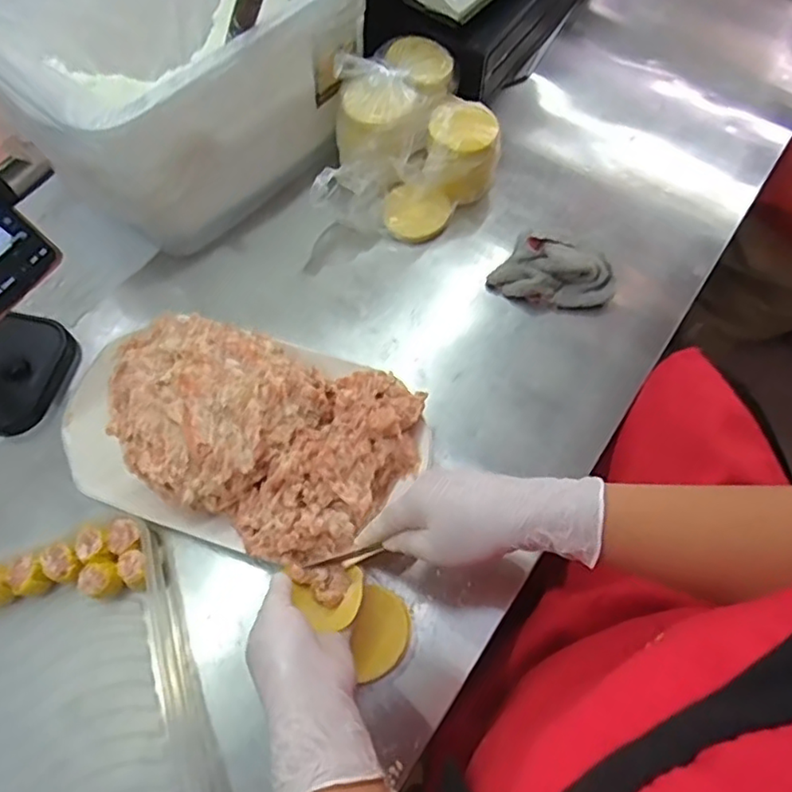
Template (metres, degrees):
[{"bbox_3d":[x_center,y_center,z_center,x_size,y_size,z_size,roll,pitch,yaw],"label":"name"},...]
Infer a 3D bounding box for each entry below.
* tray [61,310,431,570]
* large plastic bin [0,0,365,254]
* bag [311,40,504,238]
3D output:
[{"bbox_3d":[-0.136,0.030,0.541,0.321,0.085,0.193,18,67,9],"label":"tray"},{"bbox_3d":[-0.207,-0.342,0.640,0.245,0.197,0.358,37,71,16],"label":"large plastic bin"},{"bbox_3d":[0.020,-0.281,0.672,0.179,0.102,0.216,5,65,3],"label":"bag"}]

